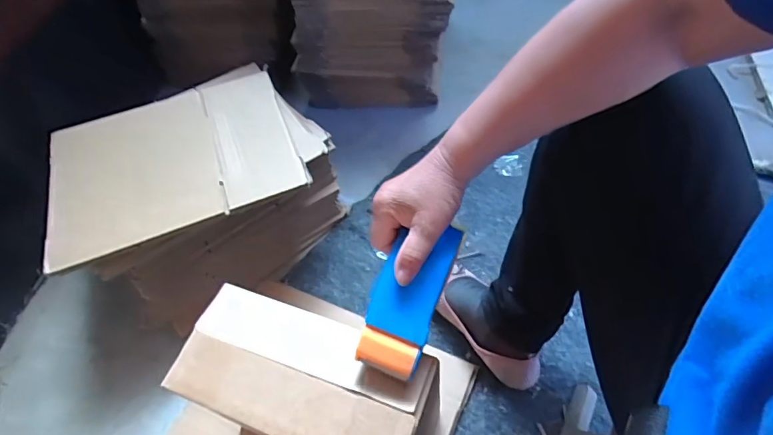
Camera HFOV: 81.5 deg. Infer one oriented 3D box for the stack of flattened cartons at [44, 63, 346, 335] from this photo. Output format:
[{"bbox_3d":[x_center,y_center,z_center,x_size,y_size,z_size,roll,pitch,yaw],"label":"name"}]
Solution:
[{"bbox_3d":[-0.318,-0.054,0.814,0.425,0.212,0.367,-24,57,-11],"label":"stack of flattened cartons"}]

